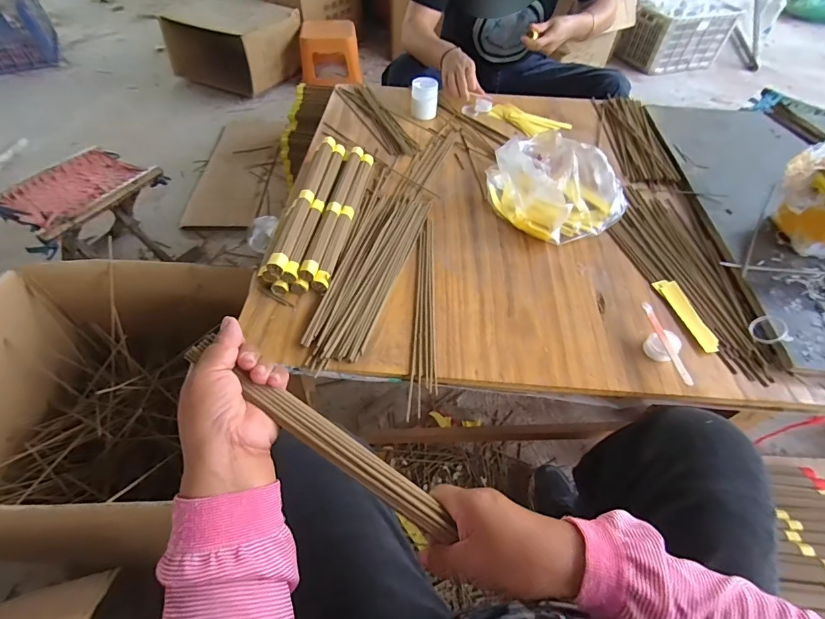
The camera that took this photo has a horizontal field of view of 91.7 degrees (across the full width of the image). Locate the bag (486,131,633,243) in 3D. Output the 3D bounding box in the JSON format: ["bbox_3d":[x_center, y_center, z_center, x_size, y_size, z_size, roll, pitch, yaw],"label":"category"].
[{"bbox_3d":[0.237,-0.218,0.667,0.197,0.104,0.213,-32,60,-23],"label":"bag"}]

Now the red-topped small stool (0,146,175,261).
[{"bbox_3d":[-0.824,-0.217,1.062,0.244,0.263,0.328,24,56,16],"label":"red-topped small stool"}]

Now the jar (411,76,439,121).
[{"bbox_3d":[0.026,-0.455,0.862,0.056,0.064,0.046,5,53,2],"label":"jar"}]

